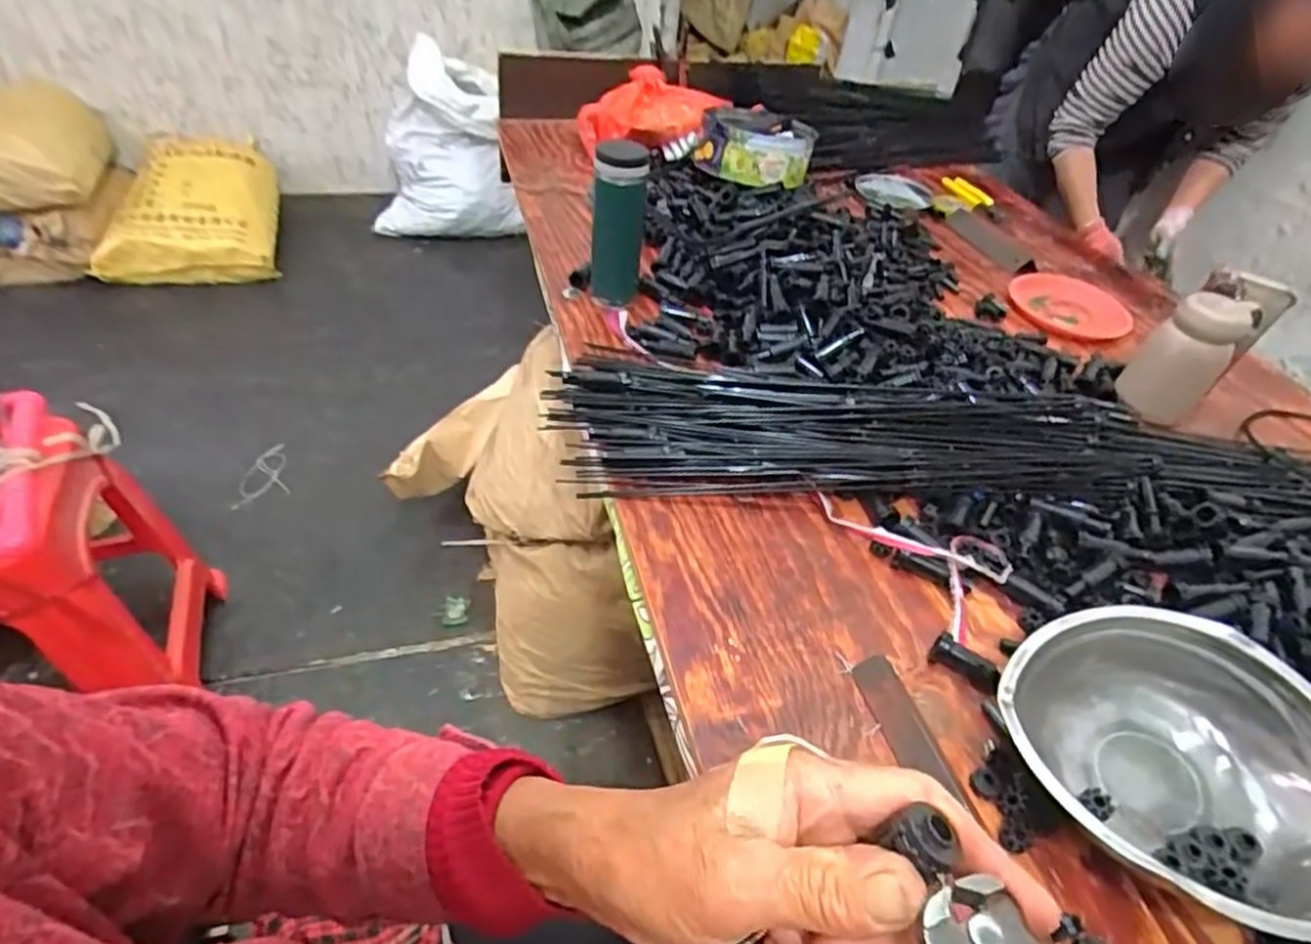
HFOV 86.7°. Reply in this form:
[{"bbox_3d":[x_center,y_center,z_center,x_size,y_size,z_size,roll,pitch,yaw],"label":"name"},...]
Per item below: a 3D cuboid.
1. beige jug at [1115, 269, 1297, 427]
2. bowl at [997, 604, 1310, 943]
[{"bbox_3d":[0.607,-0.137,0.783,0.095,0.159,0.082,-26,53,-30],"label":"beige jug"},{"bbox_3d":[0.330,0.190,0.444,0.185,0.090,0.190,4,44,-4],"label":"bowl"}]

